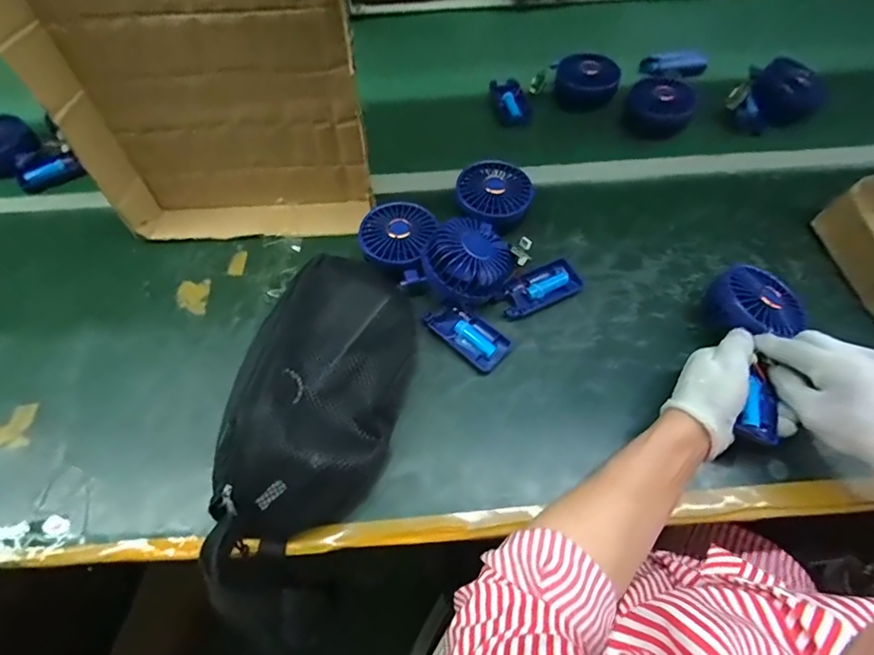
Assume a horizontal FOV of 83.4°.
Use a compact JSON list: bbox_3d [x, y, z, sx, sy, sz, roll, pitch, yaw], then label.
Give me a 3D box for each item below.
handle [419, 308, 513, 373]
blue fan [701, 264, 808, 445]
[{"bbox_3d":[0.034,0.004,0.514,0.089,0.013,0.048,39,68,19],"label":"handle"},{"bbox_3d":[0.308,0.020,0.467,0.086,0.036,0.185,15,59,8],"label":"blue fan"}]

